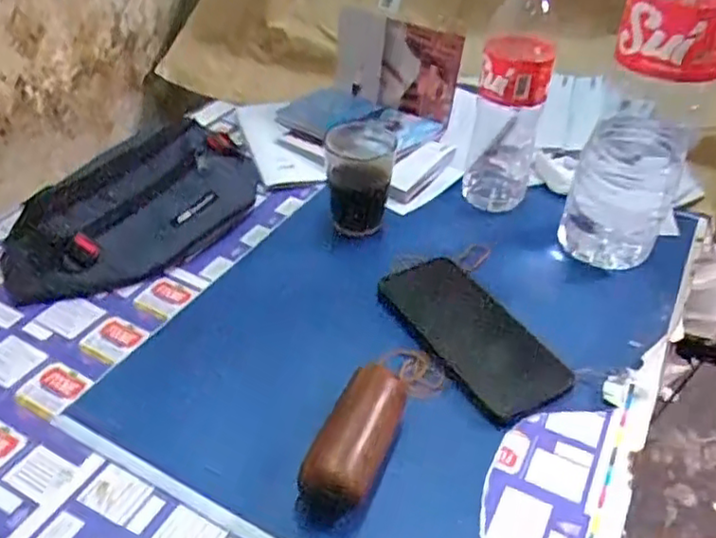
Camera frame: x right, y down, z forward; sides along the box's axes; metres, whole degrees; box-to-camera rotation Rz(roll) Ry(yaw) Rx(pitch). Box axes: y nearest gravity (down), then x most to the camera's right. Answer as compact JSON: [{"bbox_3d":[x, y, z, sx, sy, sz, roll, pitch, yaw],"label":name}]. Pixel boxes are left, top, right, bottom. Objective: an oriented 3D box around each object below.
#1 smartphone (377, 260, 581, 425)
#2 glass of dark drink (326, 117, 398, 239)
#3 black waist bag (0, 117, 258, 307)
[{"bbox_3d":[0.089,0.048,0.518,0.078,0.015,0.164,-20,45,-24],"label":"smartphone"},{"bbox_3d":[0.002,-0.085,0.618,0.063,0.085,0.070,-1,40,-3],"label":"glass of dark drink"},{"bbox_3d":[-0.195,-0.061,0.591,0.255,0.066,0.111,-32,51,-33],"label":"black waist bag"}]

